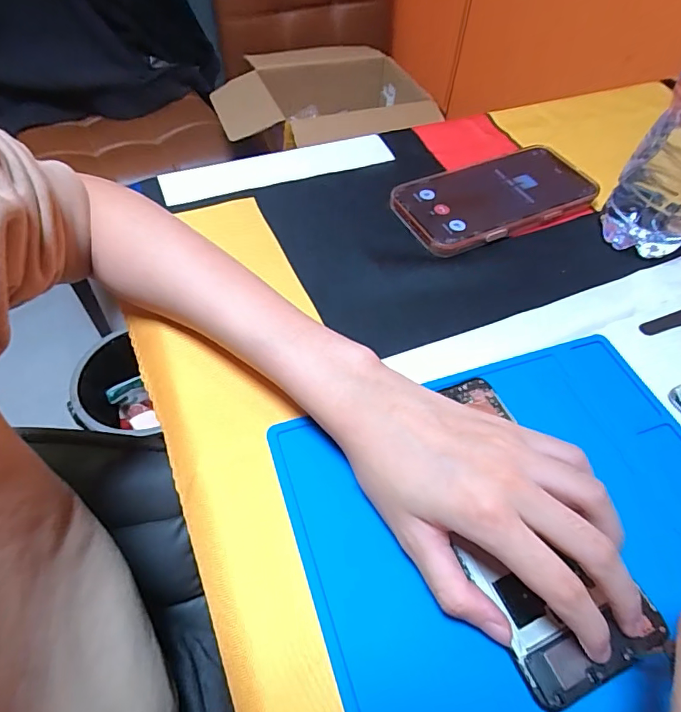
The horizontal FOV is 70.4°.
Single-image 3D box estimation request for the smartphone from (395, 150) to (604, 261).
[{"bbox_3d":[0.126,-0.131,0.397,0.160,0.013,0.082,-22,58,-18],"label":"smartphone"}]

